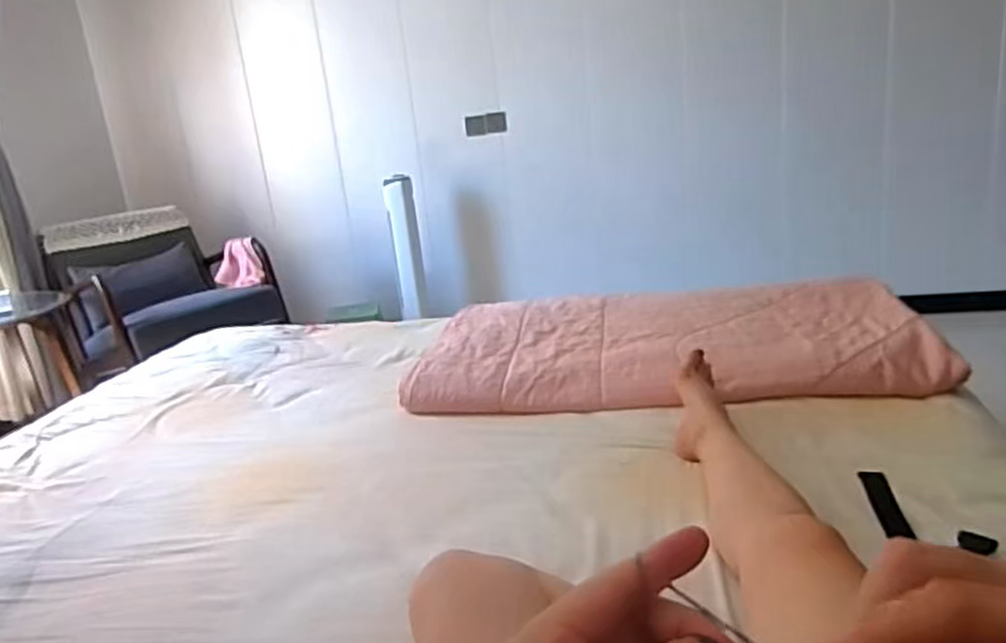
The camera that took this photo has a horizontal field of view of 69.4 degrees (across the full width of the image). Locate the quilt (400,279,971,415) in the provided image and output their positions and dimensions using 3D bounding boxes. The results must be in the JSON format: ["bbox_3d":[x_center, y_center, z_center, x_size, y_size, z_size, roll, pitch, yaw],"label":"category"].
[{"bbox_3d":[0.311,0.041,1.446,0.938,0.081,0.464,-3,18,10],"label":"quilt"}]

